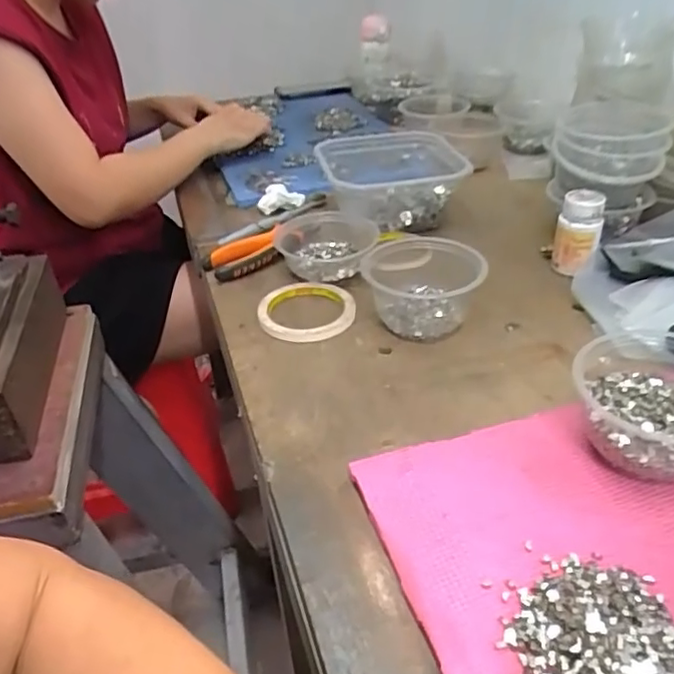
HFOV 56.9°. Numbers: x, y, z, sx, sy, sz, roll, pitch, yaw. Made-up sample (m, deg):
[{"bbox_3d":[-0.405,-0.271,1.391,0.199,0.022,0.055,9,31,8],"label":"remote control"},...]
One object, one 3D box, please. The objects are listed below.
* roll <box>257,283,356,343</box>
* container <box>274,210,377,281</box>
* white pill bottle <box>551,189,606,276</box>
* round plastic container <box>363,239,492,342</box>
[{"bbox_3d":[-0.031,-0.027,0.641,0.095,0.018,0.095,-2,35,1],"label":"roll"},{"bbox_3d":[-0.012,-0.100,0.707,0.112,0.045,0.099,-1,35,4],"label":"container"},{"bbox_3d":[0.257,-0.110,0.665,0.045,0.083,0.042,14,39,22],"label":"white pill bottle"},{"bbox_3d":[0.084,-0.054,0.621,0.109,0.063,0.129,-2,35,1],"label":"round plastic container"}]

